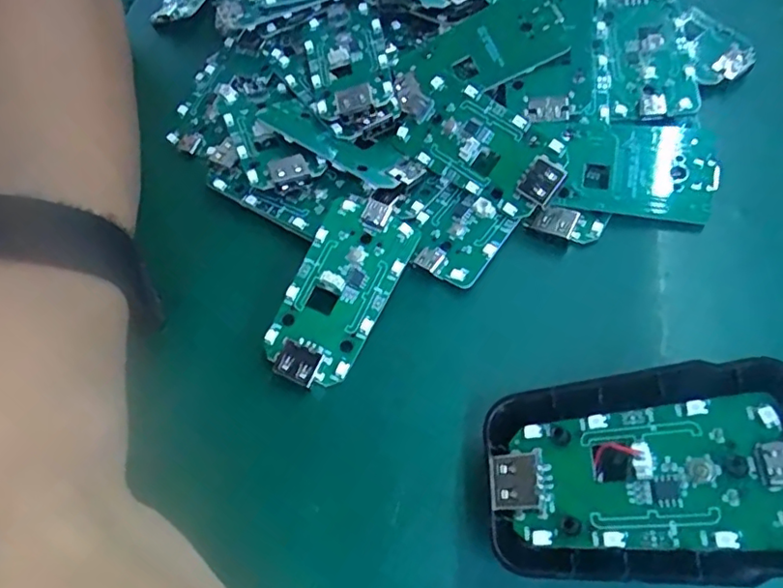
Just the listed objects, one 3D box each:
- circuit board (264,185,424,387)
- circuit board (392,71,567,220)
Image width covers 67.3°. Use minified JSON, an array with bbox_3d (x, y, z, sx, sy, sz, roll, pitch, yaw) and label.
[{"bbox_3d":[-0.017,-0.004,0.189,0.031,0.009,0.066,21,63,17],"label":"circuit board"},{"bbox_3d":[0.027,-0.054,0.207,0.073,0.005,0.032,41,100,24],"label":"circuit board"}]

